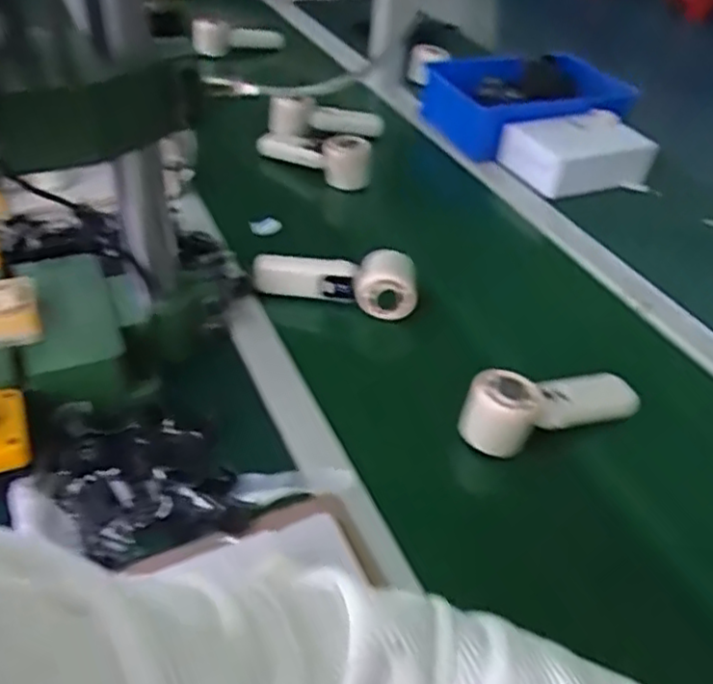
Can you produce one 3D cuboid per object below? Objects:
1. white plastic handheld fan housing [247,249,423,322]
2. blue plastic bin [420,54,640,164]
[{"bbox_3d":[-0.021,-0.068,0.738,0.169,0.050,0.055,7,40,3],"label":"white plastic handheld fan housing"},{"bbox_3d":[0.266,-0.393,1.128,0.301,0.106,0.244,-9,42,-16],"label":"blue plastic bin"}]

